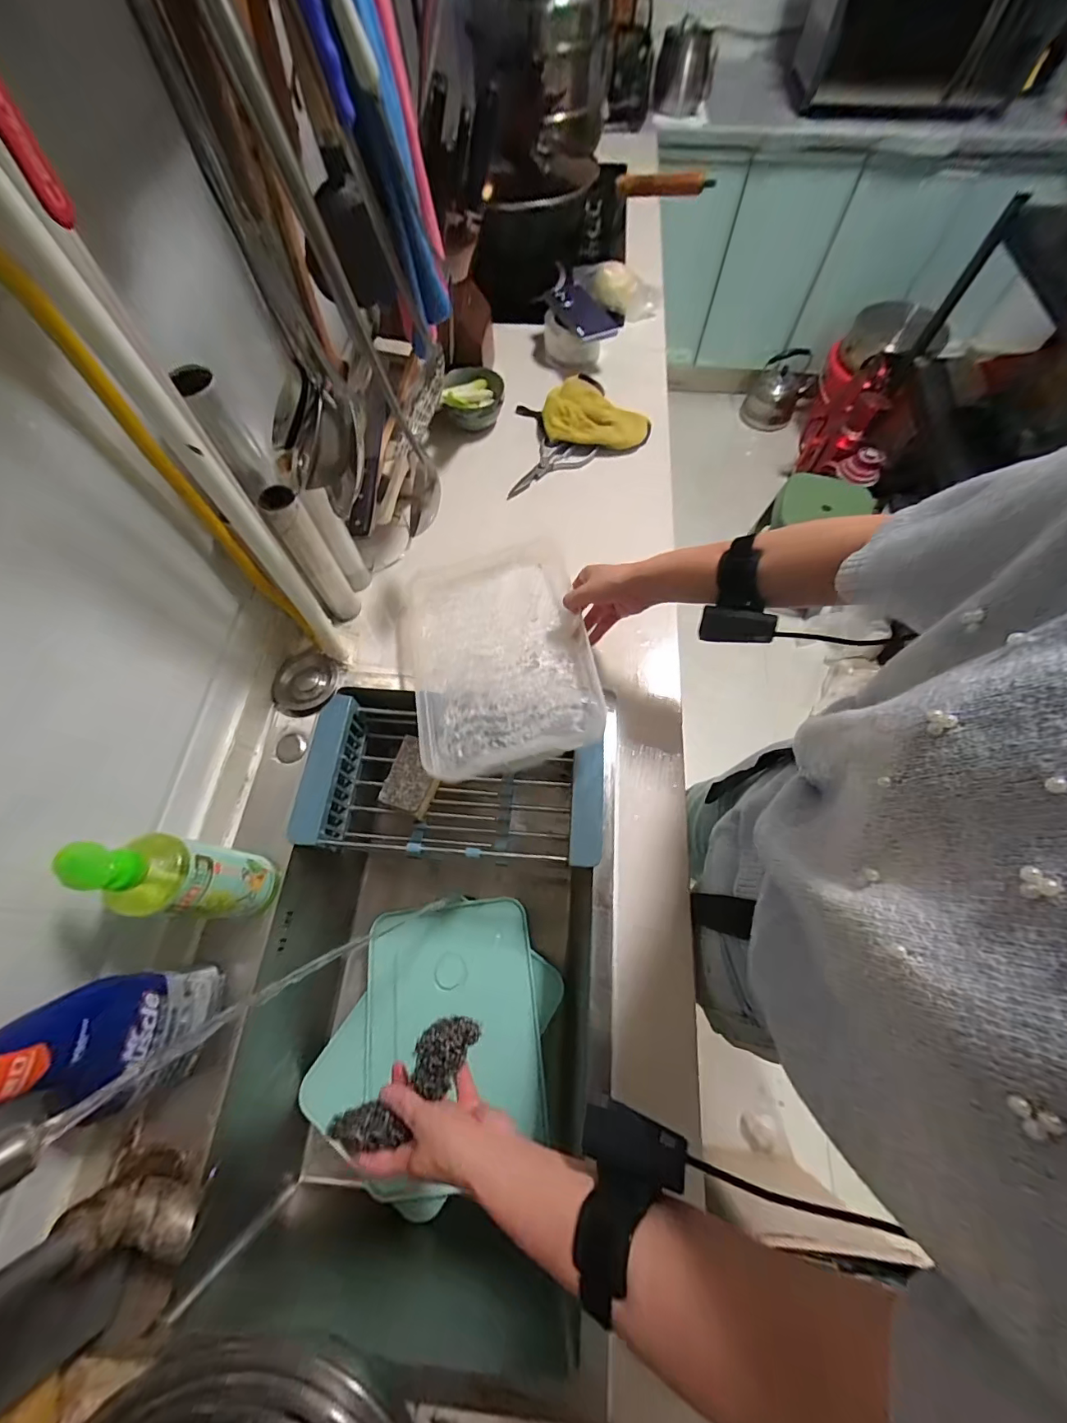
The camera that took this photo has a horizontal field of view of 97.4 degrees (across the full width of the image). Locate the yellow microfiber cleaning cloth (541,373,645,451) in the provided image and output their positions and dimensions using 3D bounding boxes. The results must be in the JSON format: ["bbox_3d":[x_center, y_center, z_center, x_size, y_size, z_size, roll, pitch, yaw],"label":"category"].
[{"bbox_3d":[0.109,-0.523,0.823,0.176,0.053,0.122,-2,66,-1],"label":"yellow microfiber cleaning cloth"}]

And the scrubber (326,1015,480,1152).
[{"bbox_3d":[-0.112,0.338,0.424,0.143,0.024,0.048,-41,72,-10],"label":"scrubber"}]

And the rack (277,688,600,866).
[{"bbox_3d":[-0.103,0.093,0.615,0.372,0.107,0.184,4,66,2],"label":"rack"}]

